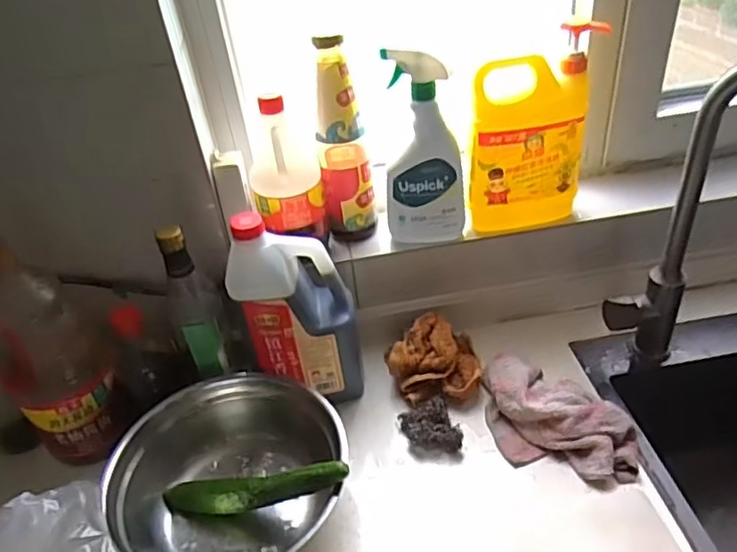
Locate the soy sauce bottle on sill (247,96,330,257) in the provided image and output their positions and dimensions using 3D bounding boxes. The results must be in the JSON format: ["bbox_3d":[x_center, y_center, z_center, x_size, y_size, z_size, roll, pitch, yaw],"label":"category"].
[{"bbox_3d":[-0.106,-0.136,0.769,0.088,0.193,0.107,-12,39,-7],"label":"soy sauce bottle on sill"}]

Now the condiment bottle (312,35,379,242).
[{"bbox_3d":[-0.033,-0.170,0.791,0.068,0.260,0.073,-9,39,-3],"label":"condiment bottle"}]

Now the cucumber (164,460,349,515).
[{"bbox_3d":[-0.126,0.231,0.655,0.240,0.036,0.026,-18,33,24],"label":"cucumber"}]

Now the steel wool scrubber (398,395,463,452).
[{"bbox_3d":[0.076,0.189,0.747,0.058,0.043,0.075,-16,39,-11],"label":"steel wool scrubber"}]

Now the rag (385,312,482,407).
[{"bbox_3d":[0.084,0.107,0.798,0.119,0.062,0.097,-6,39,1],"label":"rag"}]

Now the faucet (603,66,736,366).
[{"bbox_3d":[0.397,-0.028,0.659,0.234,0.426,0.061,24,48,33],"label":"faucet"}]

